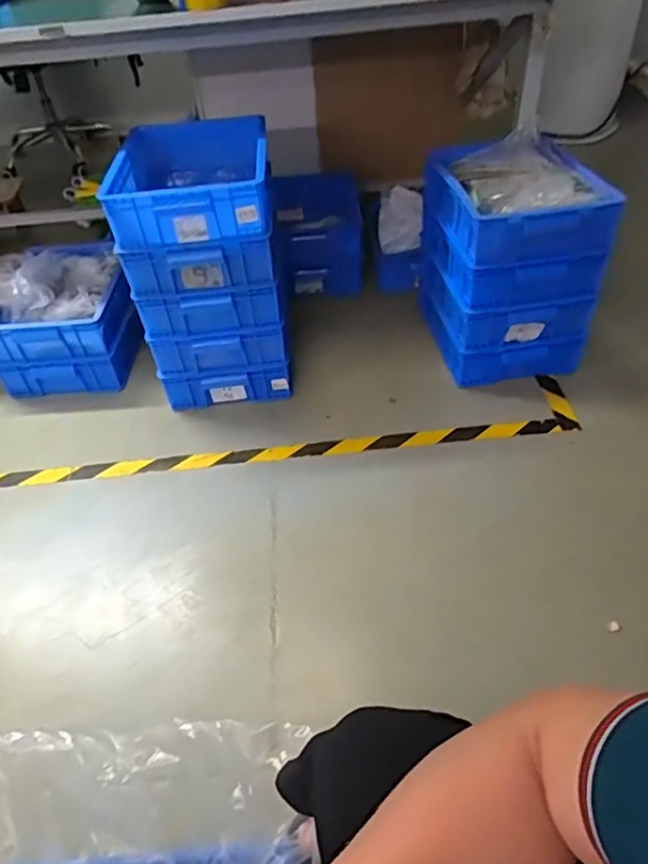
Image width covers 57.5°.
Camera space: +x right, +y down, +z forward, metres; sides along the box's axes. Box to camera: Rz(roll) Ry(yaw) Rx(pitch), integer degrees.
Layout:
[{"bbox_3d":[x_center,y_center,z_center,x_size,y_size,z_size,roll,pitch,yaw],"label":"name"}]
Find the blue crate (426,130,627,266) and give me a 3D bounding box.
[{"bbox_3d":[0.401,-0.511,1.270,0.268,0.130,0.420,-10,44,-5],"label":"blue crate"}]

